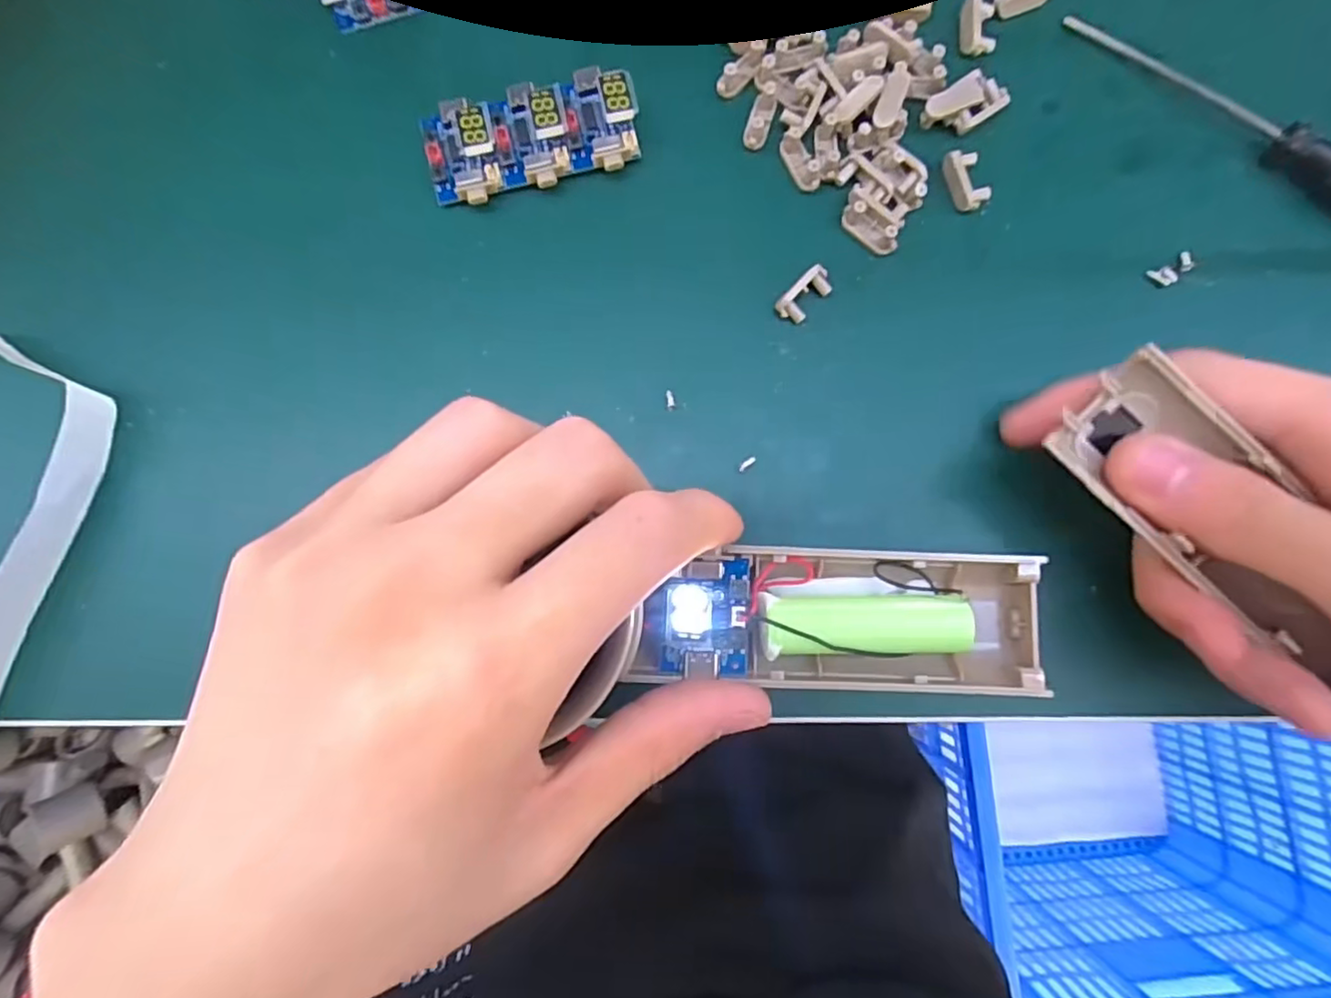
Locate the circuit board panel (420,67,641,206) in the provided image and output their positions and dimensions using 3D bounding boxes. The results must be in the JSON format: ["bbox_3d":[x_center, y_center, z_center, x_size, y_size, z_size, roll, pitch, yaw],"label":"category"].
[{"bbox_3d":[-0.042,-0.114,0.193,0.064,0.014,0.033,-14,84,-3],"label":"circuit board panel"}]

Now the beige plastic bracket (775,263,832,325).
[{"bbox_3d":[0.044,-0.063,0.193,0.009,0.004,0.019,44,84,3],"label":"beige plastic bracket"}]

